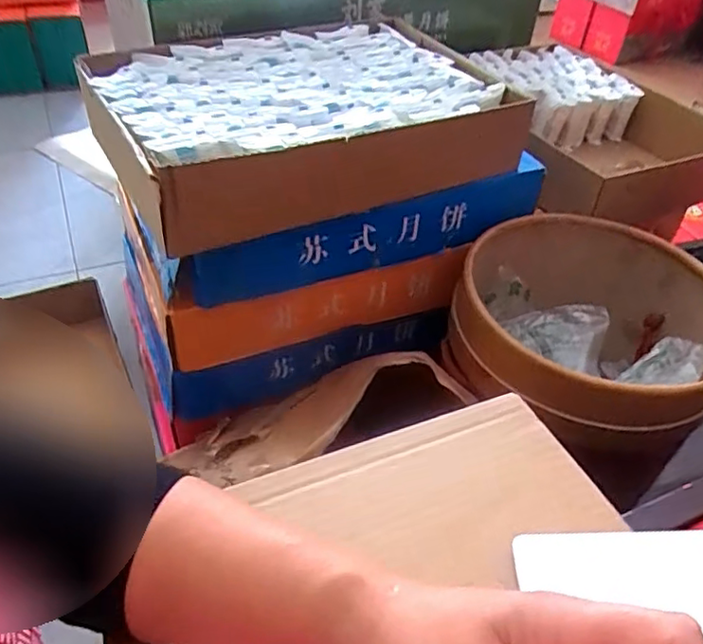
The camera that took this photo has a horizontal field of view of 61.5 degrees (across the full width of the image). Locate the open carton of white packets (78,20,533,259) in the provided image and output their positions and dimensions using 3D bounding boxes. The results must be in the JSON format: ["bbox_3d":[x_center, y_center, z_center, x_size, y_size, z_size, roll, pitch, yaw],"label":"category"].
[{"bbox_3d":[-0.056,-0.253,0.714,0.463,0.089,0.317,-21,49,-25],"label":"open carton of white packets"}]

